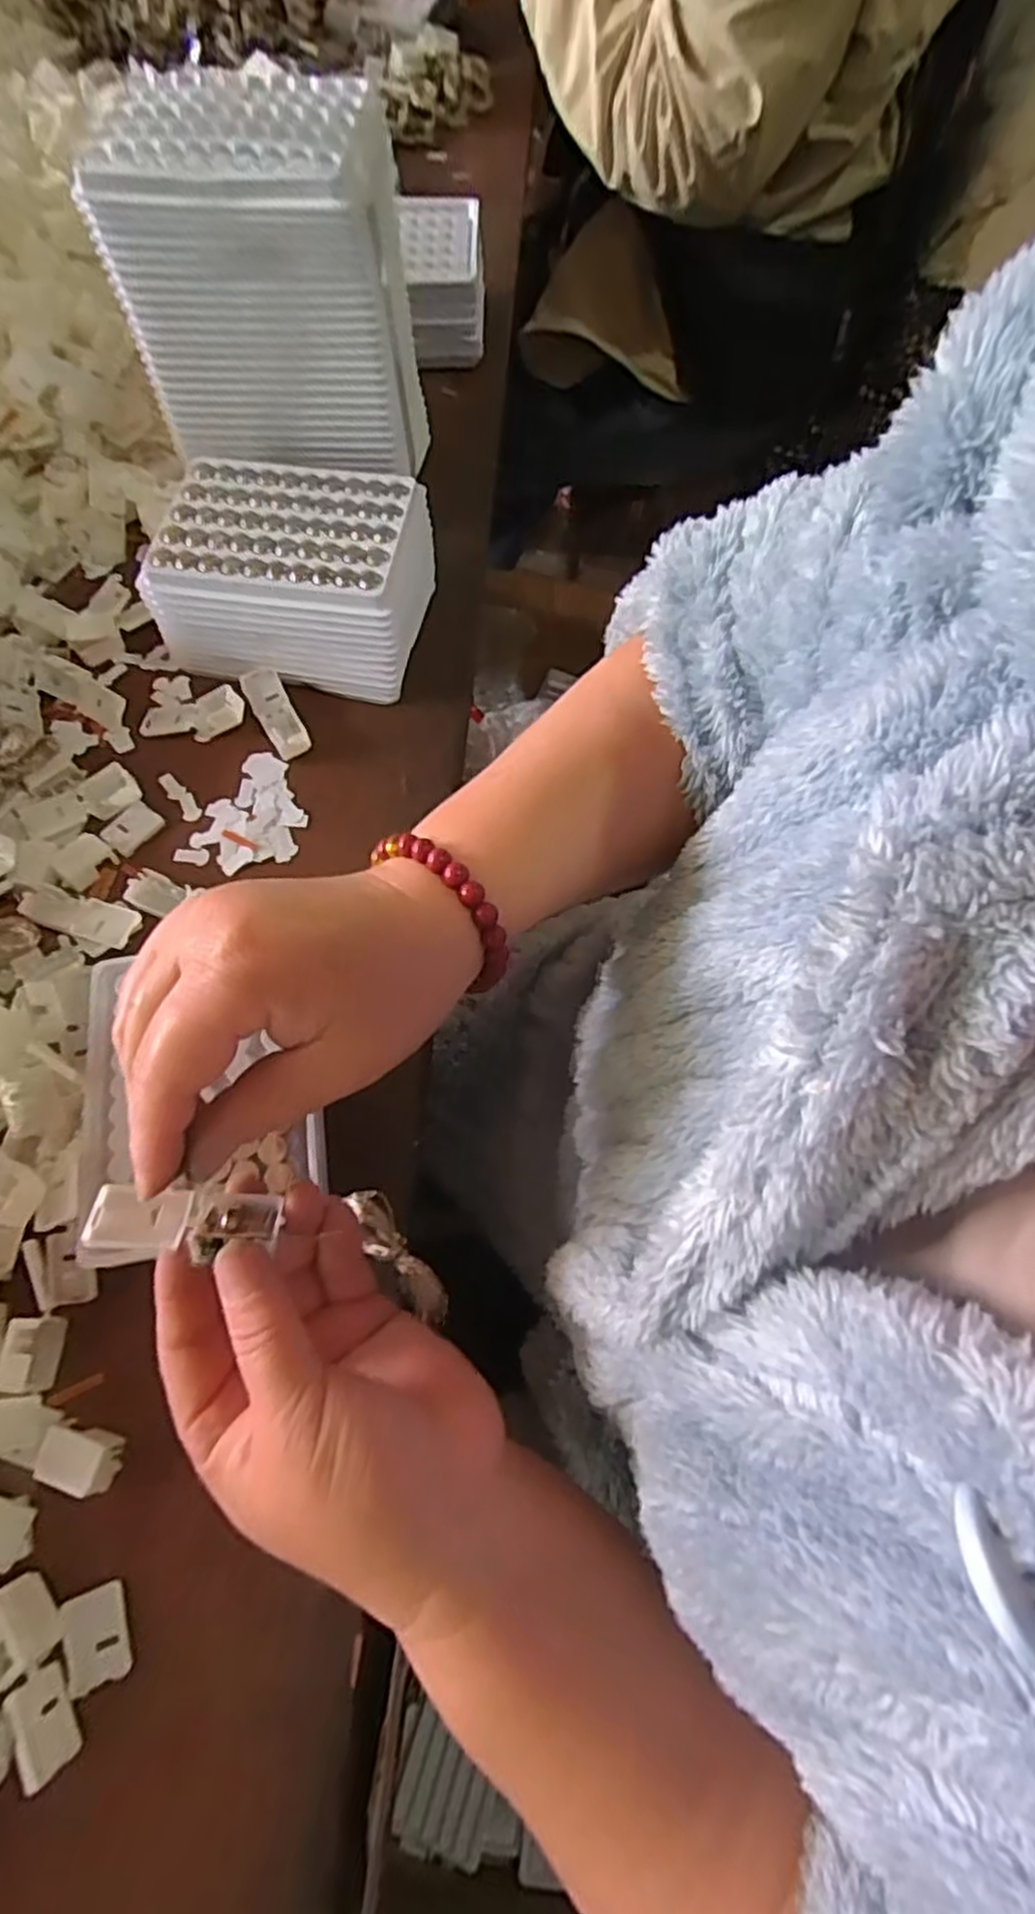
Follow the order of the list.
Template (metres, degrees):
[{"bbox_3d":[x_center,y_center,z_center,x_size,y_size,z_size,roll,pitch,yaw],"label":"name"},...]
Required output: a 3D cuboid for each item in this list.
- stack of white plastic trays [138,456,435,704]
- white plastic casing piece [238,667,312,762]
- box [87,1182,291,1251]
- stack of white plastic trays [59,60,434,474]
[{"bbox_3d":[-0.114,-0.203,0.410,0.136,0.059,0.097,9,67,4],"label":"stack of white plastic trays"},{"bbox_3d":[-0.131,-0.132,0.412,0.020,0.008,0.057,-25,69,-10],"label":"white plastic casing piece"},{"bbox_3d":[-0.103,0.080,0.236,0.054,0.013,0.018,3,66,-14],"label":"box"},{"bbox_3d":[-0.129,-0.342,0.401,0.138,0.135,0.082,0,67,0],"label":"stack of white plastic trays"}]

